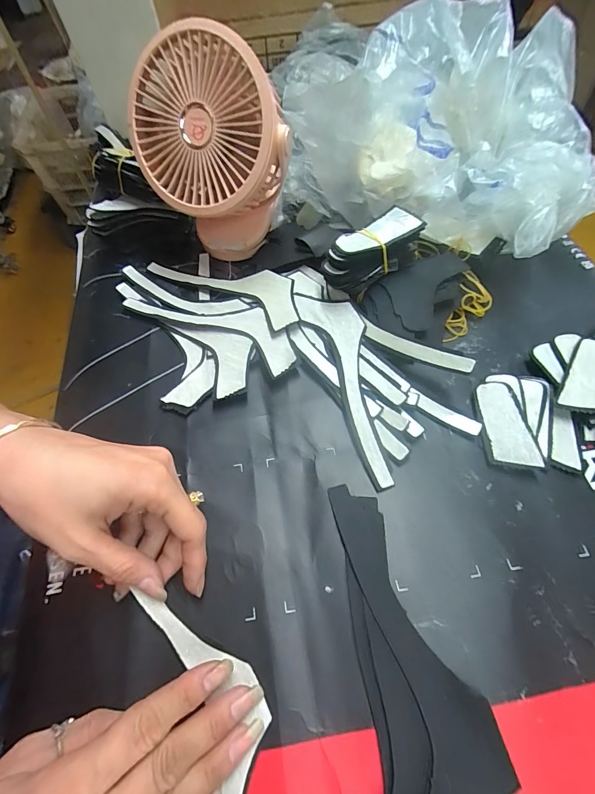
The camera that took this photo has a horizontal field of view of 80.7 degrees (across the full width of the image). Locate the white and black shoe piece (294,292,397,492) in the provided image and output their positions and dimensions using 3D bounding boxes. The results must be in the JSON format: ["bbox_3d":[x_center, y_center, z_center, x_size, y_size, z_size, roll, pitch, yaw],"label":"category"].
[{"bbox_3d":[0.046,-0.019,0.287,0.045,0.018,0.182,-17,61,-6],"label":"white and black shoe piece"}]

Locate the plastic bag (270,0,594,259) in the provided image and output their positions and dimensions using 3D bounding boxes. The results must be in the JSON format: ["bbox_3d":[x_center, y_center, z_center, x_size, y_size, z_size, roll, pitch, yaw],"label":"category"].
[{"bbox_3d":[0.124,-0.235,0.314,0.268,0.138,0.167,23,64,16],"label":"plastic bag"}]

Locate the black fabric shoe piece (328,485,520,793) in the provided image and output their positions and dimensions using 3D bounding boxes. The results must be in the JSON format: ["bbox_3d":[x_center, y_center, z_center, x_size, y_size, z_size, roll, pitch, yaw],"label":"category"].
[{"bbox_3d":[0.062,0.154,0.194,0.083,0.007,0.195,2,61,5],"label":"black fabric shoe piece"}]

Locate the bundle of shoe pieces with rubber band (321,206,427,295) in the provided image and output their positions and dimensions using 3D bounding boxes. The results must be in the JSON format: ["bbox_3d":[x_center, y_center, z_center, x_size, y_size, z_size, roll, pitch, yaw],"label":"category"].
[{"bbox_3d":[0.062,-0.124,0.304,0.078,0.046,0.032,-25,62,-11],"label":"bundle of shoe pieces with rubber band"}]

